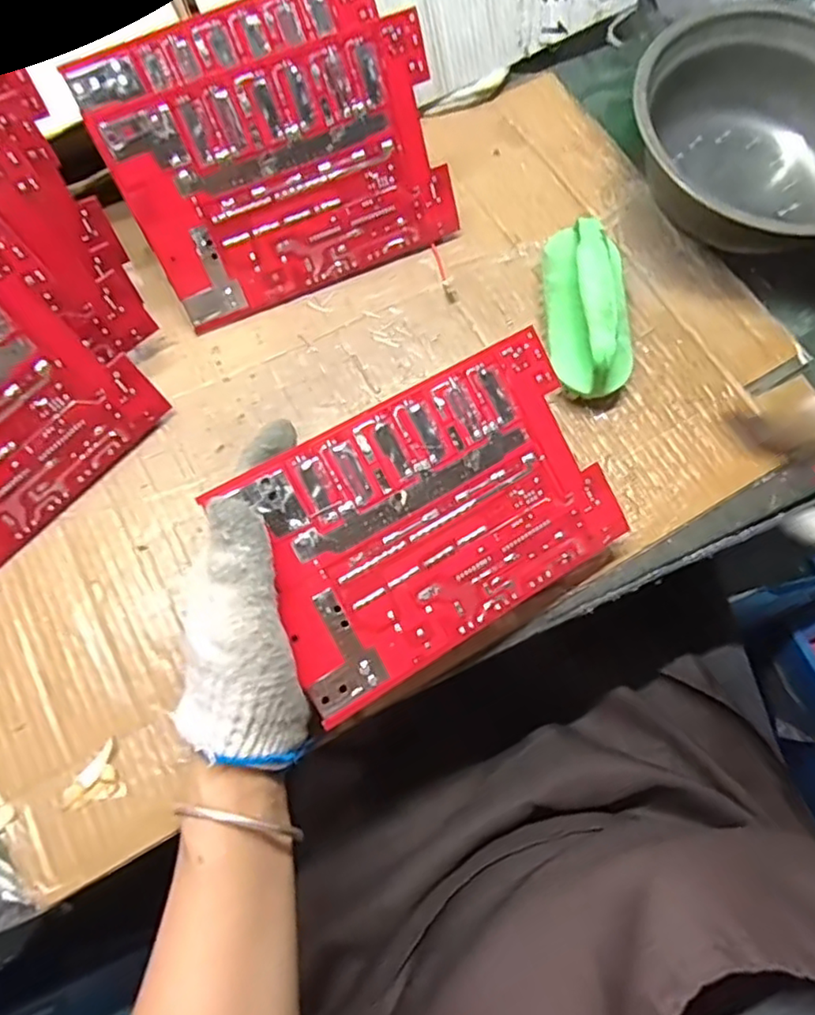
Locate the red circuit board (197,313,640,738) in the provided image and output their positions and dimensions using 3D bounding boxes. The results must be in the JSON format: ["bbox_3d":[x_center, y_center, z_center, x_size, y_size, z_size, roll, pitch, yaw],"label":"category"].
[{"bbox_3d":[0.016,0.004,0.323,0.190,0.004,0.127,-30,98,-15],"label":"red circuit board"}]

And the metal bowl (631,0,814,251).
[{"bbox_3d":[0.254,-0.261,0.439,0.185,0.071,0.182,1,71,-2],"label":"metal bowl"}]

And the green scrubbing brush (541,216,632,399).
[{"bbox_3d":[0.118,-0.126,0.401,0.053,0.043,0.116,-1,71,-2],"label":"green scrubbing brush"}]

